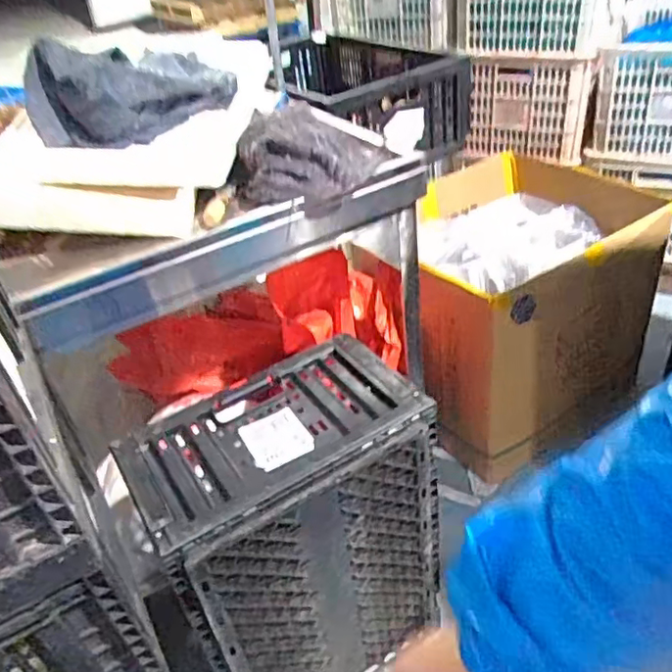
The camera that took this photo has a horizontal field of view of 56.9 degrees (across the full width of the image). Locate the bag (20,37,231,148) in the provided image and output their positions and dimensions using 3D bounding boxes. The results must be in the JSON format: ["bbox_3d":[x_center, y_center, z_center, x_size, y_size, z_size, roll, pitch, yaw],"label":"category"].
[{"bbox_3d":[-0.313,-0.381,0.948,0.302,0.129,0.138,-19,38,-16],"label":"bag"}]

